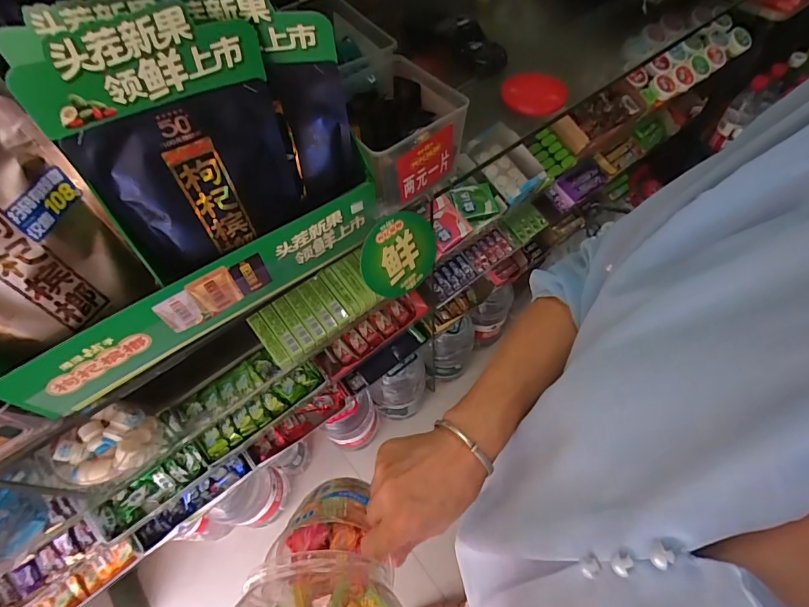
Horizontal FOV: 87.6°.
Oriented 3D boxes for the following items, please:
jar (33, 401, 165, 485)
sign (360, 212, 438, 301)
[{"bbox_3d":[-0.395,0.190,0.557,0.097,0.101,0.095,-1,59,2],"label":"jar"},{"bbox_3d":[-0.003,-0.054,0.476,0.100,0.096,0.008,-5,26,-36],"label":"sign"}]

